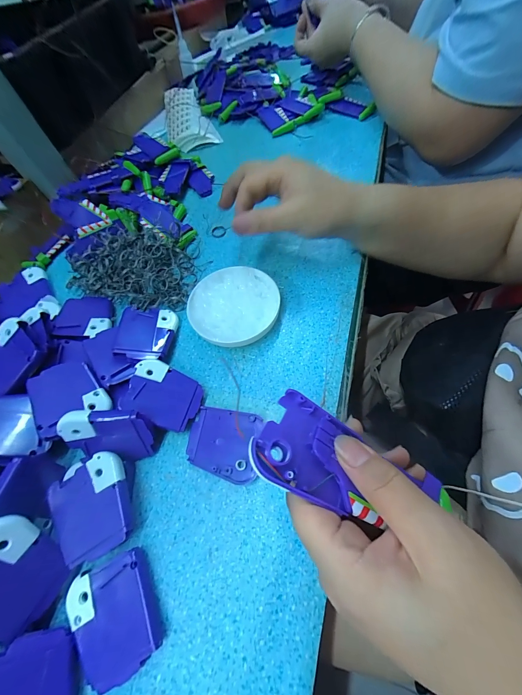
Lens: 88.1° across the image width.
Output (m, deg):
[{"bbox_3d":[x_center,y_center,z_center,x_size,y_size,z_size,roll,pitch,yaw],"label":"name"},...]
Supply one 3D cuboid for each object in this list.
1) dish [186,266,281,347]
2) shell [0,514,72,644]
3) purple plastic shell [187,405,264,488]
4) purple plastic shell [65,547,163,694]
[{"bbox_3d":[-0.028,-0.044,0.277,0.092,0.016,0.083,-30,63,-9],"label":"dish"},{"bbox_3d":[-0.152,0.140,0.163,0.006,0.063,0.050,-7,37,36],"label":"shell"},{"bbox_3d":[-0.031,0.078,0.221,0.057,0.009,0.053,5,63,10],"label":"purple plastic shell"},{"bbox_3d":[-0.095,0.172,0.173,0.048,0.013,0.059,-30,63,-9],"label":"purple plastic shell"}]

